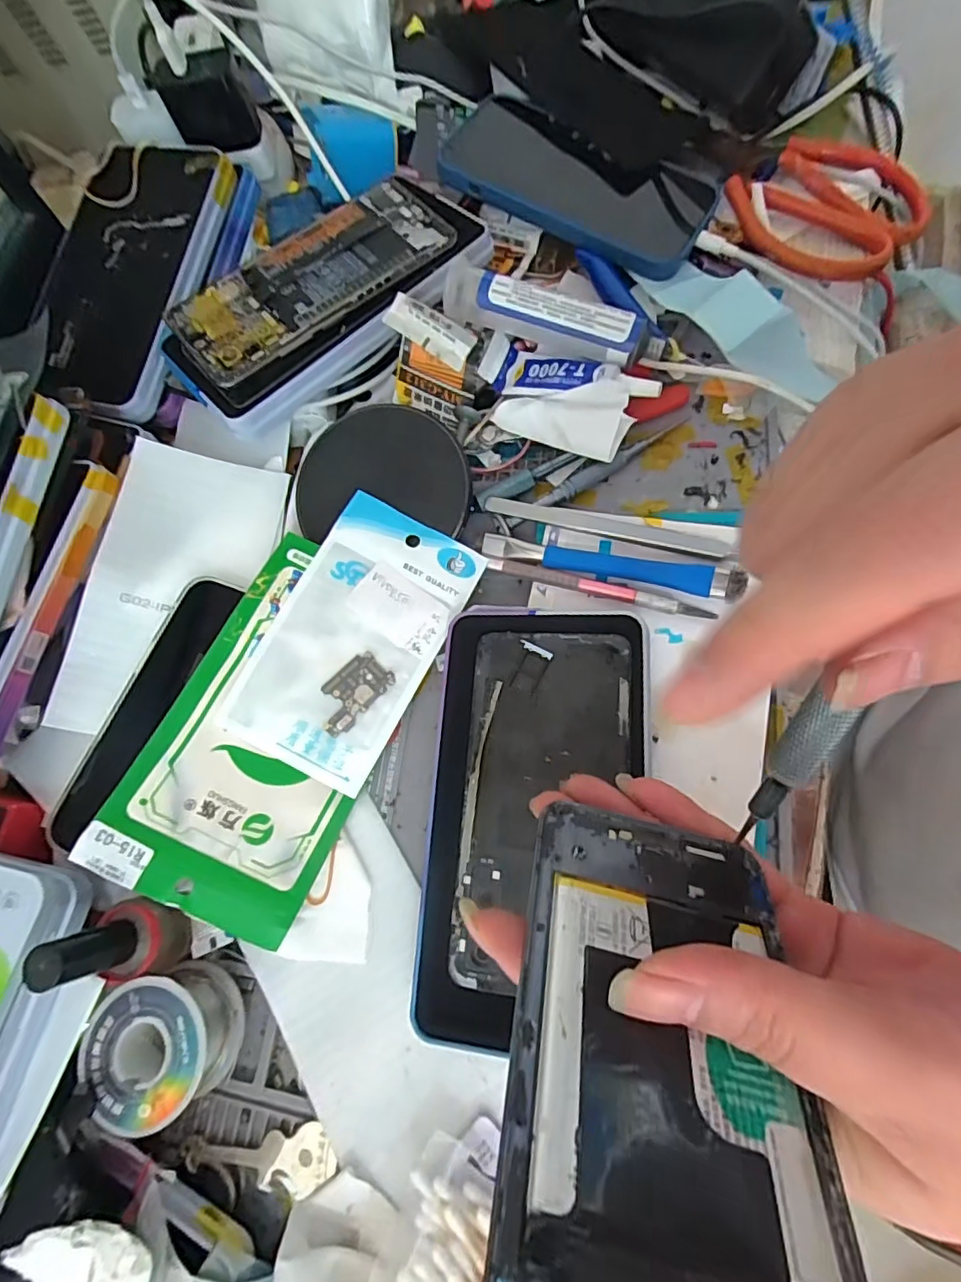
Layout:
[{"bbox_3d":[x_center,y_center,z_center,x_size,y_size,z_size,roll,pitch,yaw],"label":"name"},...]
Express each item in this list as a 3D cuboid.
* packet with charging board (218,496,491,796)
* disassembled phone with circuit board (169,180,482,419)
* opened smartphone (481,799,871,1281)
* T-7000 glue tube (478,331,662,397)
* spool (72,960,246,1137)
[{"bbox_3d":[-0.064,-0.002,0.282,0.079,0.004,0.139,29,80,-2],"label":"packet with charging board"},{"bbox_3d":[-0.090,-0.205,0.317,0.180,0.010,0.085,-35,75,-7],"label":"disassembled phone with circuit board"},{"bbox_3d":[0.042,0.107,0.125,0.073,0.007,0.154,9,36,5],"label":"opened smartphone"},{"bbox_3d":[0.049,-0.150,0.303,0.098,0.022,0.026,18,73,20],"label":"T-7000 glue tube"},{"bbox_3d":[-0.135,0.172,0.238,0.054,0.032,0.052,-3,72,9],"label":"spool"}]

